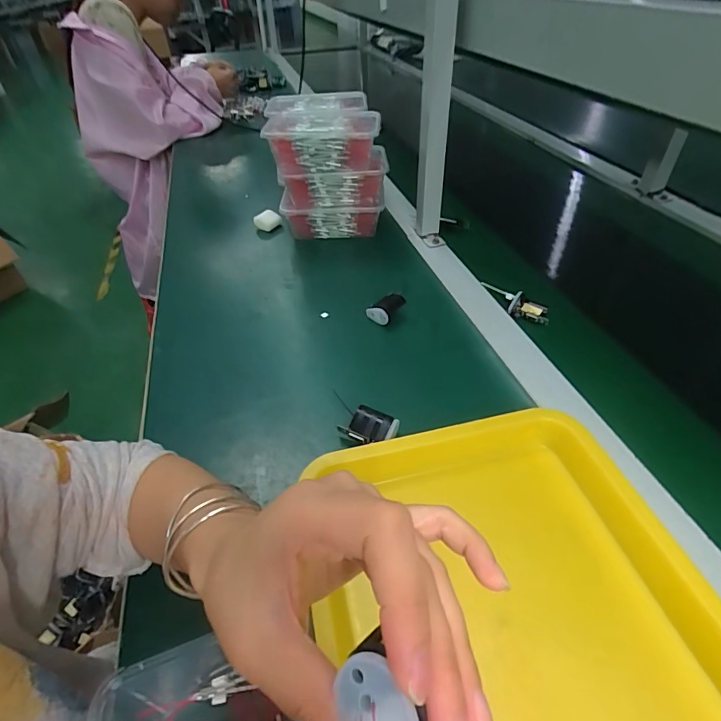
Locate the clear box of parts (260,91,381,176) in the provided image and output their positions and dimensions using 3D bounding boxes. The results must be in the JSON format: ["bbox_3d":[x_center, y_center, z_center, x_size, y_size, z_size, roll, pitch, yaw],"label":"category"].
[{"bbox_3d":[-0.060,-0.357,0.673,0.166,0.062,0.211,-7,43,-3],"label":"clear box of parts"}]

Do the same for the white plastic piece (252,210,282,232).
[{"bbox_3d":[-0.160,-0.239,0.739,0.045,0.029,0.031,-15,44,-12],"label":"white plastic piece"}]

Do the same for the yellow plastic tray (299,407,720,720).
[{"bbox_3d":[0.105,0.181,0.284,0.257,0.031,0.328,-12,44,-8],"label":"yellow plastic tray"}]

